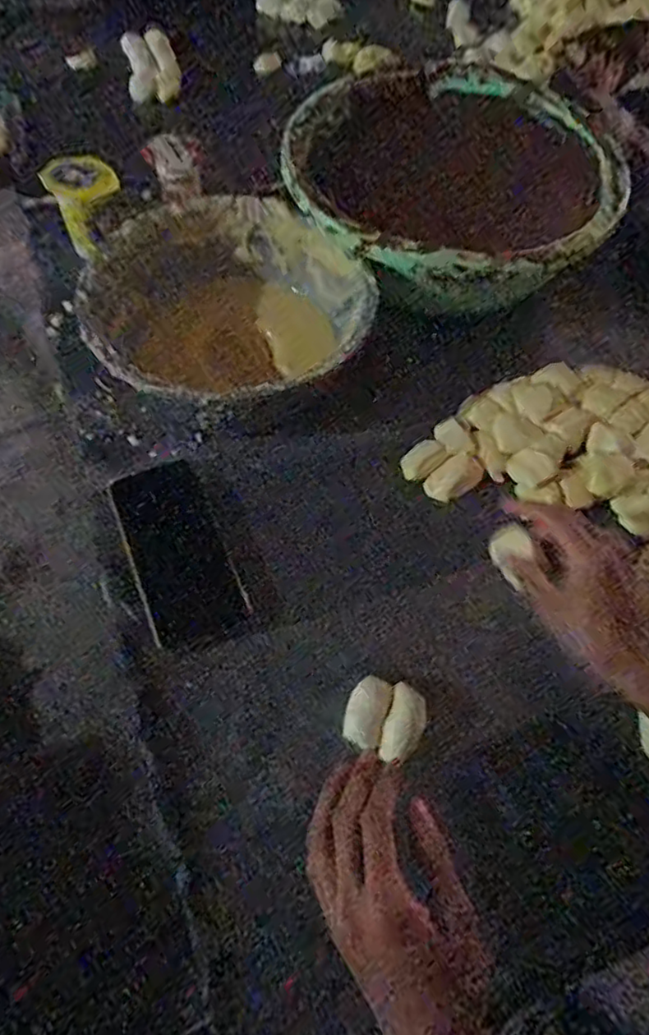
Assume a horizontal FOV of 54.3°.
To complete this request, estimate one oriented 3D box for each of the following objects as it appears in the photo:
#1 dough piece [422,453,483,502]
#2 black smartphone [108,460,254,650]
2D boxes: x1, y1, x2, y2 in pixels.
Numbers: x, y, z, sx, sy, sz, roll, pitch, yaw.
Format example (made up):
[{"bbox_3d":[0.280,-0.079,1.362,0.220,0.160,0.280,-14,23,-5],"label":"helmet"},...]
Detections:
[{"bbox_3d":[0.122,-0.037,0.594,0.055,0.018,0.031,-30,66,-16],"label":"dough piece"},{"bbox_3d":[-0.130,0.027,0.557,0.083,0.010,0.168,-16,68,-26],"label":"black smartphone"}]

